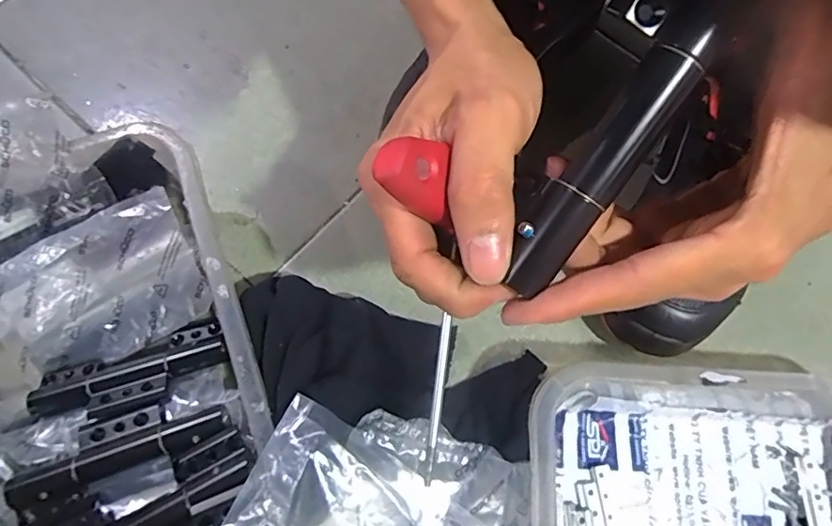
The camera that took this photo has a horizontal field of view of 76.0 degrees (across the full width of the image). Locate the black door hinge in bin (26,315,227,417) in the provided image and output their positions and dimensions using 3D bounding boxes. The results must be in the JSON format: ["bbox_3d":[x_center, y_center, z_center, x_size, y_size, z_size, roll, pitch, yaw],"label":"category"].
[{"bbox_3d":[-0.208,0.076,0.388,0.130,0.024,0.036,-20,72,-7],"label":"black door hinge in bin"}]

